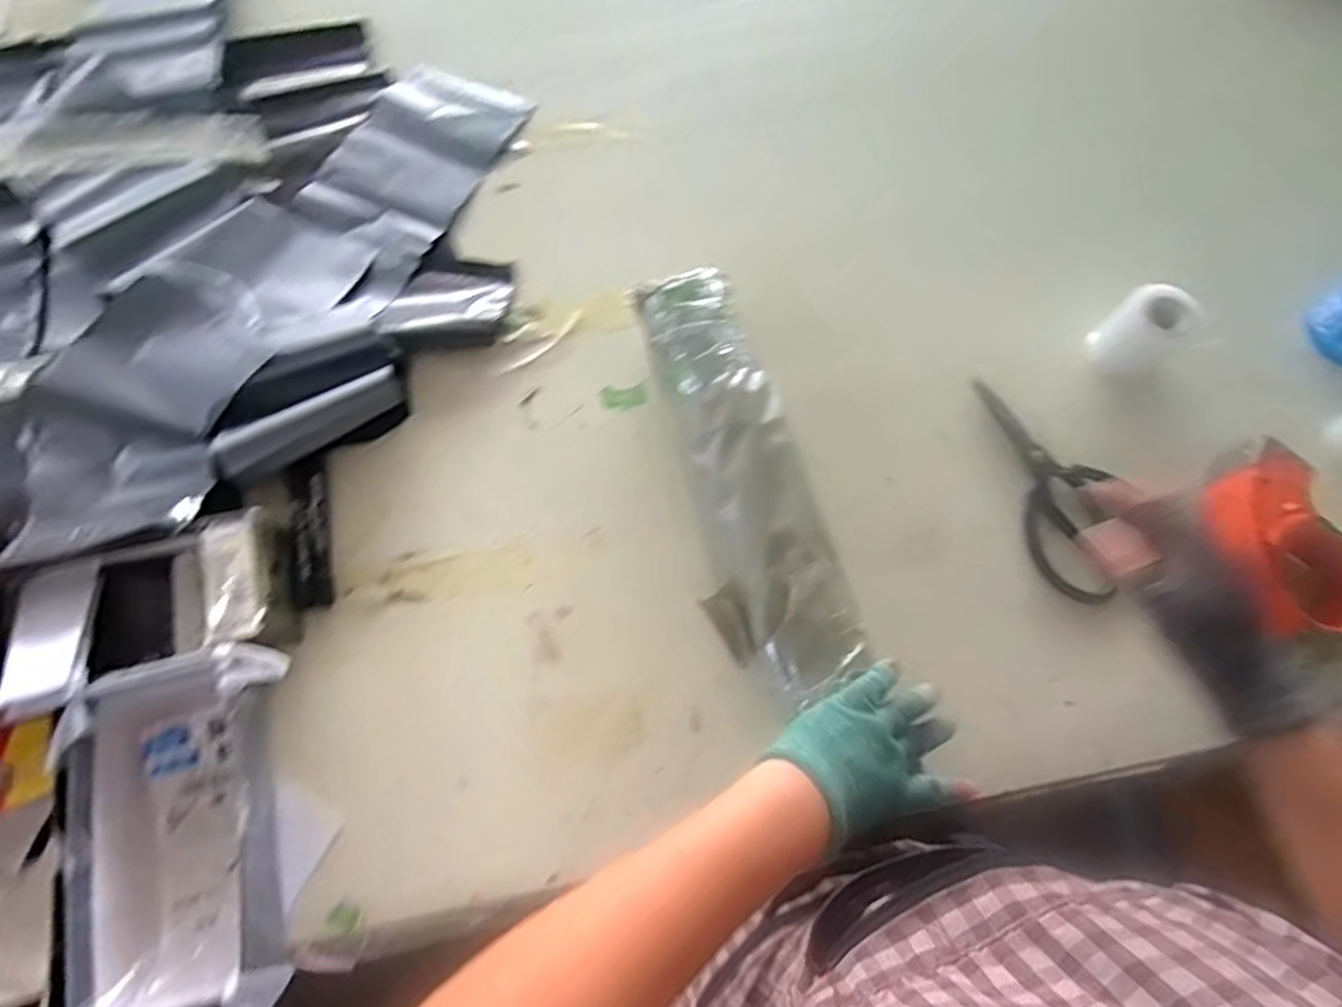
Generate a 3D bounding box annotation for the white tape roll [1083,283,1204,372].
[{"bbox_3d":[0.421,-0.155,0.606,0.057,0.067,0.056,0,71,1],"label":"white tape roll"}]

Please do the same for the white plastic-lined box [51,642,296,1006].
[{"bbox_3d":[-0.349,0.235,0.484,0.146,0.067,0.242,-9,71,-2],"label":"white plastic-lined box"}]

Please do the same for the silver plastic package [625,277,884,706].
[{"bbox_3d":[0.054,-0.031,0.554,0.100,0.043,0.367,-15,70,-6],"label":"silver plastic package"}]

